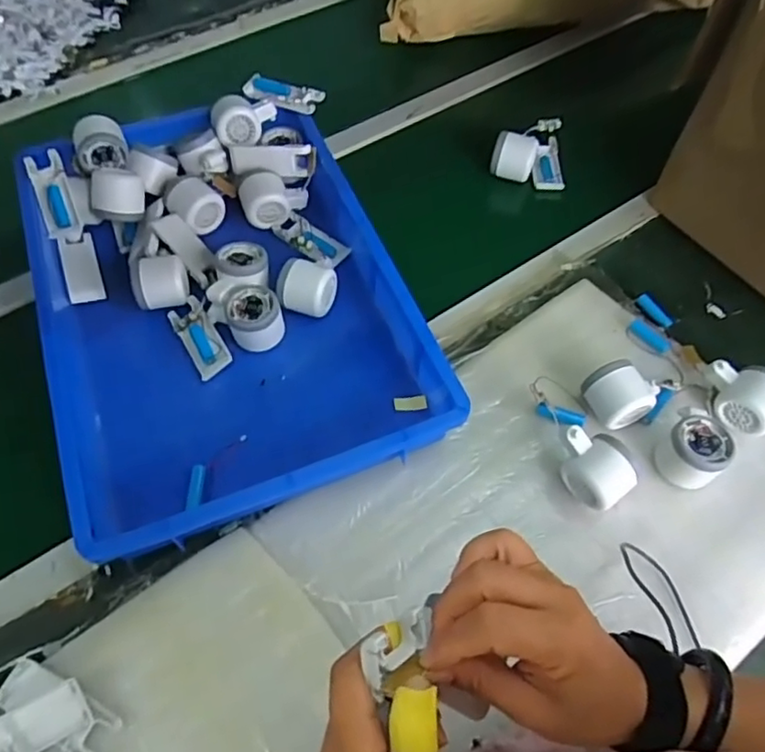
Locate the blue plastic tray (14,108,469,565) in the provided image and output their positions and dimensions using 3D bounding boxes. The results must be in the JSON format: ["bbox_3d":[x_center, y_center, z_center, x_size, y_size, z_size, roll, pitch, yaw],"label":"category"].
[{"bbox_3d":[-0.184,-0.105,0.683,0.353,0.072,0.518,-19,62,-13],"label":"blue plastic tray"}]

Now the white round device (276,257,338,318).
[{"bbox_3d":[-0.086,-0.101,0.696,0.060,0.052,0.065,18,60,8],"label":"white round device"}]

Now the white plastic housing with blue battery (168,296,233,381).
[{"bbox_3d":[-0.205,-0.043,0.682,0.041,0.021,0.099,-27,64,-17],"label":"white plastic housing with blue battery"}]

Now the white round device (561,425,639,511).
[{"bbox_3d":[0.211,0.090,0.599,0.056,0.061,0.078,-27,64,-17],"label":"white round device"}]

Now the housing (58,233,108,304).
[{"bbox_3d":[-0.361,-0.127,0.726,0.040,0.015,0.098,-11,63,-25],"label":"housing"}]

